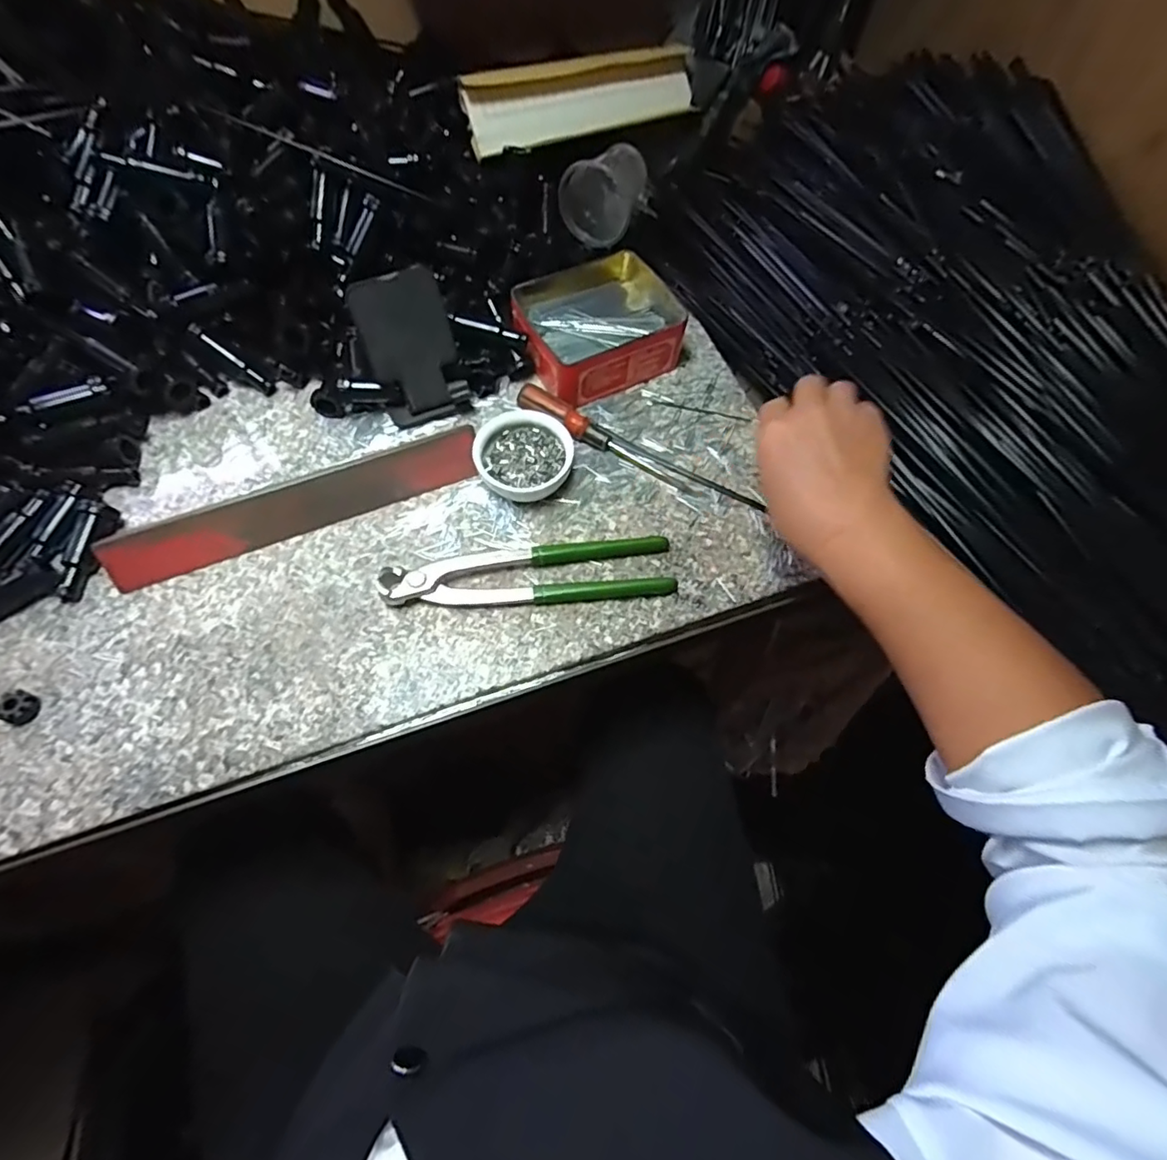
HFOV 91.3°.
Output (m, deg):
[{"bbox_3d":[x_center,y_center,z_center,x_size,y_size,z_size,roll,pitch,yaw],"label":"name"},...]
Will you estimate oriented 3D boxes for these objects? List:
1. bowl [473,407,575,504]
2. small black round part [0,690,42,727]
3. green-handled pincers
[{"bbox_3d":[-0.044,-0.091,0.427,0.069,0.027,0.066,1,64,-2],"label":"bowl"},{"bbox_3d":[-0.339,0.076,0.341,0.019,0.013,0.019,1,64,-2],"label":"small black round part"},{"bbox_3d":[-0.037,-0.004,0.397,0.198,0.017,0.044,-6,64,-5],"label":"green-handled pincers"}]

